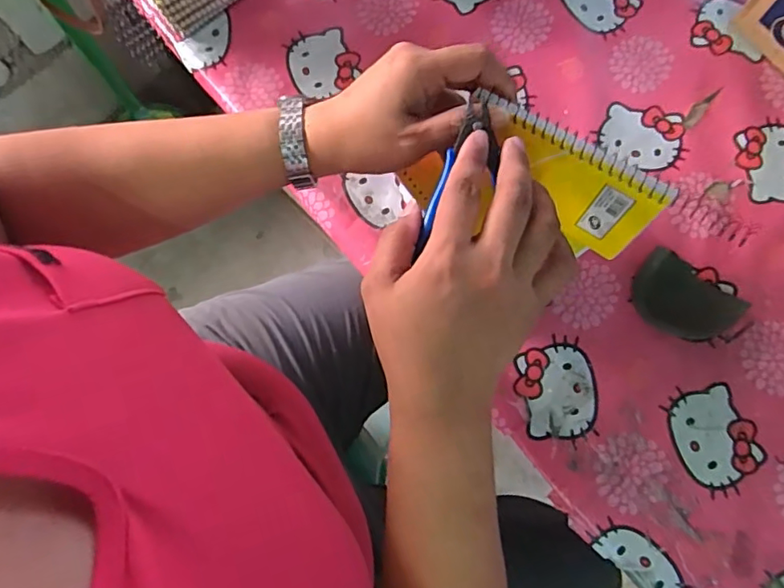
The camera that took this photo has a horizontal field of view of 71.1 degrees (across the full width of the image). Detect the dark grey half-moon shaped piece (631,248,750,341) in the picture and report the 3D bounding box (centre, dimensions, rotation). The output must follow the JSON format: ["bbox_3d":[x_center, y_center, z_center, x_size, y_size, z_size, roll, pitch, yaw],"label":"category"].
[{"bbox_3d":[0.258,0.008,0.492,0.092,0.030,0.068,35,79,9],"label":"dark grey half-moon shaped piece"}]

